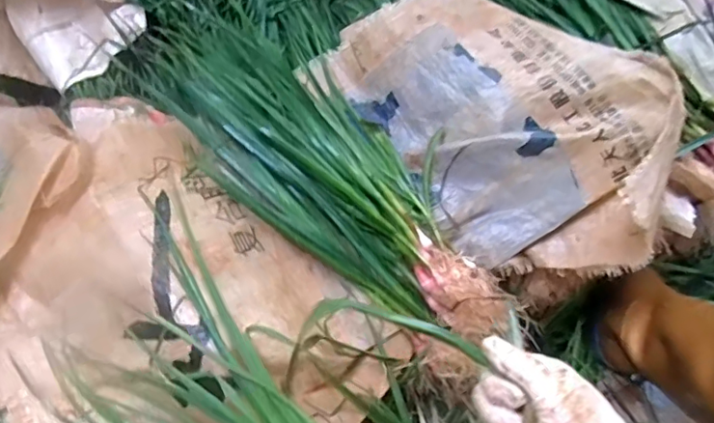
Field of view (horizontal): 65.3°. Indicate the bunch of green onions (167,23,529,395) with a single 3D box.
[{"bbox_3d":[-0.034,-0.035,0.703,0.196,0.086,0.579,-38,78,-25],"label":"bunch of green onions"}]

